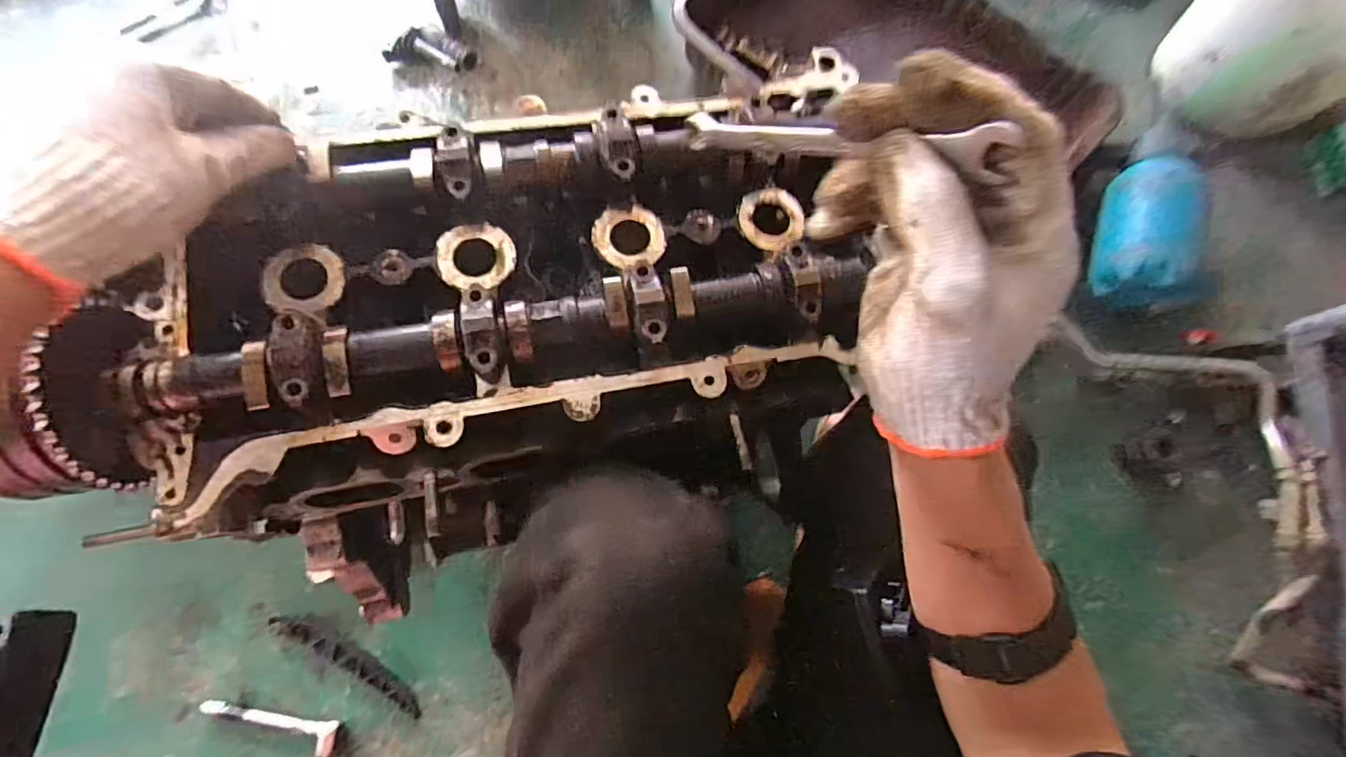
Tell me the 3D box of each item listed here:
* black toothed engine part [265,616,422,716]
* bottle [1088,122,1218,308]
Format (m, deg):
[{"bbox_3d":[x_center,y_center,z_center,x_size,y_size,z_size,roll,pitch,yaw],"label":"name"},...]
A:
[{"bbox_3d":[-0.416,0.361,0.735,0.220,0.019,0.039,28,76,6],"label":"black toothed engine part"},{"bbox_3d":[0.676,-0.232,0.807,0.117,0.108,0.273,13,75,2],"label":"bottle"}]

